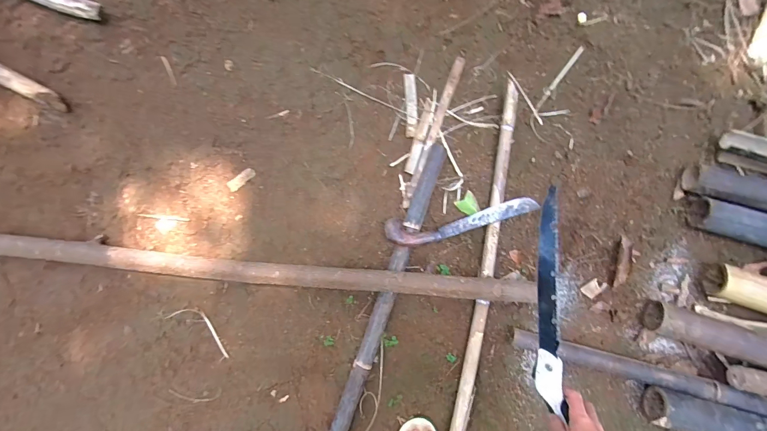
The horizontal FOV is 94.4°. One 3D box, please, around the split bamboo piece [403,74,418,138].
[{"bbox_3d":[0.076,-0.305,0.980,0.033,0.010,0.179,-2,86,3],"label":"split bamboo piece"}]

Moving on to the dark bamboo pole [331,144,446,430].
[{"bbox_3d":[0.014,0.197,0.928,0.047,0.045,0.805,19,88,4],"label":"dark bamboo pole"}]

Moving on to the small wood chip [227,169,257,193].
[{"bbox_3d":[-0.398,-0.101,0.995,0.086,0.008,0.032,-34,86,1],"label":"small wood chip"}]

